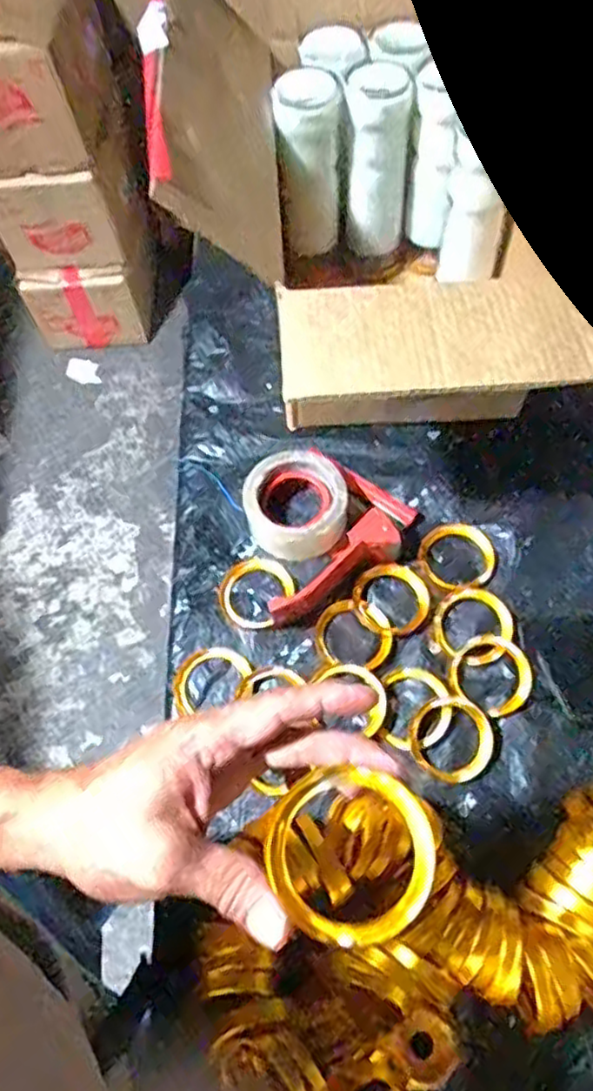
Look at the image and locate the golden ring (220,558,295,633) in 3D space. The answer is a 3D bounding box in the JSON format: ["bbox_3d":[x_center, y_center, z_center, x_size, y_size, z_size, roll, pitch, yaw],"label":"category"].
[{"bbox_3d":[-0.041,0.046,0.682,0.063,0.011,0.072,28,69,14],"label":"golden ring"}]

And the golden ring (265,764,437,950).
[{"bbox_3d":[0.024,0.137,0.306,0.073,0.013,0.070,-1,65,2],"label":"golden ring"}]

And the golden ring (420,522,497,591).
[{"bbox_3d":[0.160,0.010,0.686,0.070,0.006,0.070,-1,65,2],"label":"golden ring"}]

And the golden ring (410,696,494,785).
[{"bbox_3d":[0.136,0.171,0.608,0.069,0.019,0.071,-1,65,2],"label":"golden ring"}]

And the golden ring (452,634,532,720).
[{"bbox_3d":[0.177,0.119,0.630,0.070,0.019,0.070,-1,65,2],"label":"golden ring"}]

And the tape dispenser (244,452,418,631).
[{"bbox_3d":[0.025,-0.028,0.689,0.175,0.053,0.147,-27,67,-10],"label":"tape dispenser"}]

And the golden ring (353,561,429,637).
[{"bbox_3d":[0.094,0.052,0.667,0.070,0.014,0.069,-1,65,2],"label":"golden ring"}]

